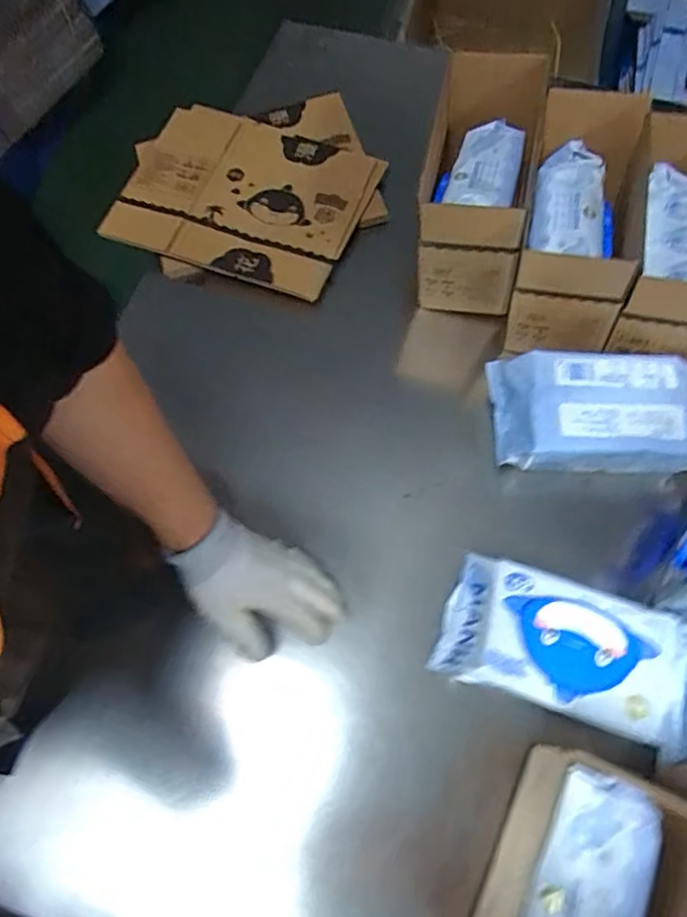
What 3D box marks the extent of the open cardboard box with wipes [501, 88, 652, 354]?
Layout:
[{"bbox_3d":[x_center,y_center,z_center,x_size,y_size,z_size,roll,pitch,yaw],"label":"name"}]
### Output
[{"bbox_3d":[0.232,-0.230,0.587,0.114,0.152,0.212,14,71,6],"label":"open cardboard box with wipes"}]

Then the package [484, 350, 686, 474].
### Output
[{"bbox_3d":[0.248,-0.047,0.577,0.198,0.054,0.108,2,70,2],"label":"package"}]

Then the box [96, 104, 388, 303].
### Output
[{"bbox_3d":[-0.121,-0.325,0.718,0.287,0.015,0.227,19,68,7],"label":"box"}]

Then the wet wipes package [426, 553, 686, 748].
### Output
[{"bbox_3d":[0.189,0.161,0.500,0.201,0.047,0.105,17,71,7],"label":"wet wipes package"}]

